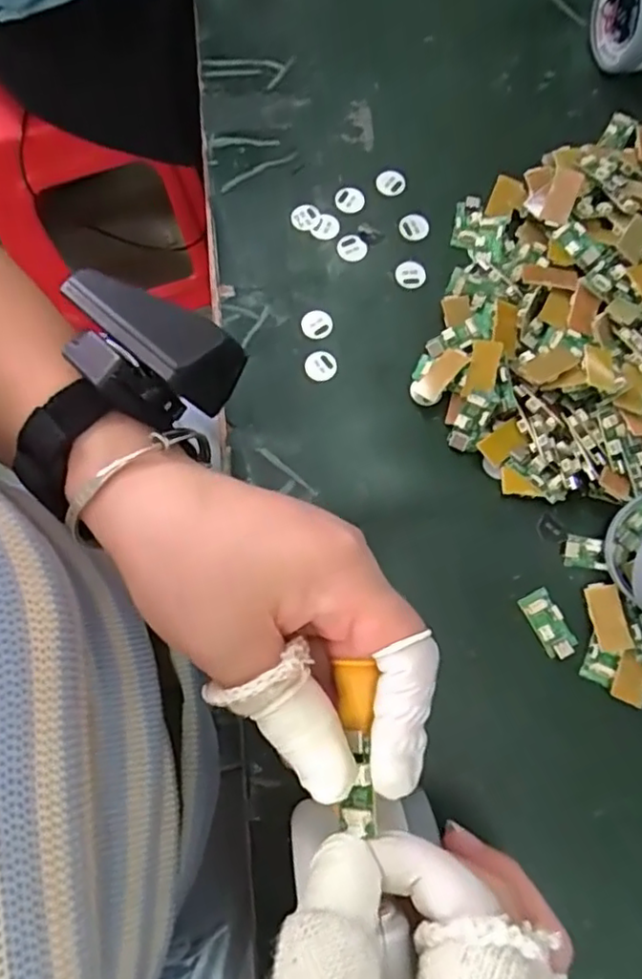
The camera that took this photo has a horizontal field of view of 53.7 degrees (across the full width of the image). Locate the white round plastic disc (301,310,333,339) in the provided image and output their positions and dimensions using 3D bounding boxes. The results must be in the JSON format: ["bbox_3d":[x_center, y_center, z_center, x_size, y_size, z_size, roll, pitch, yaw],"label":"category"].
[{"bbox_3d":[-0.002,-0.092,0.353,0.017,0.004,0.016,0,74,-2],"label":"white round plastic disc"}]

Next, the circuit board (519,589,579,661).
[{"bbox_3d":[0.111,0.065,0.307,0.016,0.004,0.032,-25,76,-9],"label":"circuit board"}]

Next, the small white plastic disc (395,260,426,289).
[{"bbox_3d":[0.052,-0.124,0.366,0.017,0.004,0.016,-32,89,-2],"label":"small white plastic disc"}]

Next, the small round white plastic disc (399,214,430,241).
[{"bbox_3d":[0.055,-0.154,0.372,0.018,0.004,0.016,-10,83,-6],"label":"small round white plastic disc"}]

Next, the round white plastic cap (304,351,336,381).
[{"bbox_3d":[0.000,-0.068,0.345,0.017,0.004,0.017,0,74,-2],"label":"round white plastic cap"}]

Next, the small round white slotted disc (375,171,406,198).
[{"bbox_3d":[0.042,-0.183,0.379,0.017,0.004,0.016,0,86,-5],"label":"small round white slotted disc"}]

